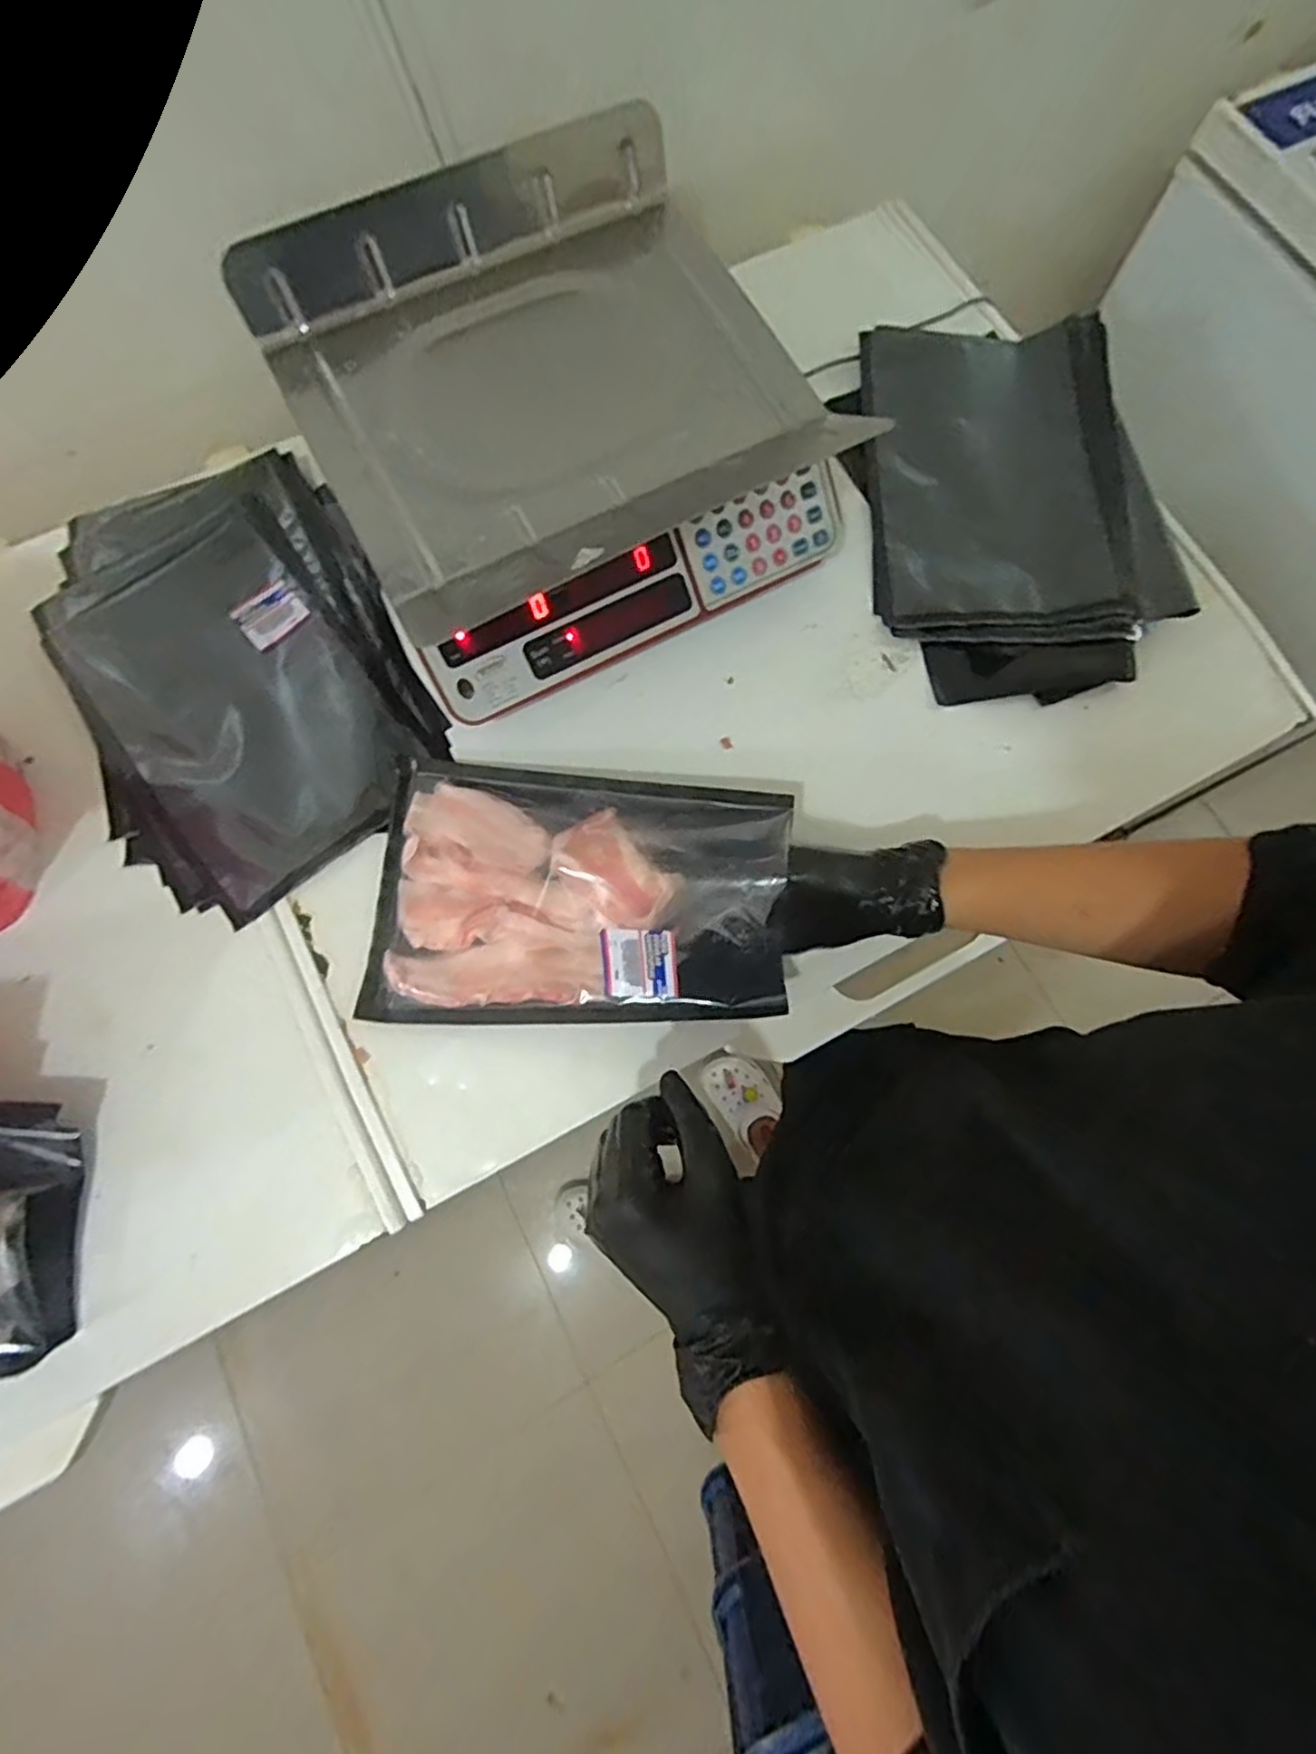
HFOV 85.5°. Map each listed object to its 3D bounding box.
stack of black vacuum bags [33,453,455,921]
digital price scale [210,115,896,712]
[{"bbox_3d":[-0.341,-0.170,0.579,0.253,0.013,0.378,-27,78,-8],"label":"stack of black vacuum bags"},{"bbox_3d":[-0.078,-0.351,0.560,0.349,0.142,0.347,-27,78,-8],"label":"digital price scale"}]

